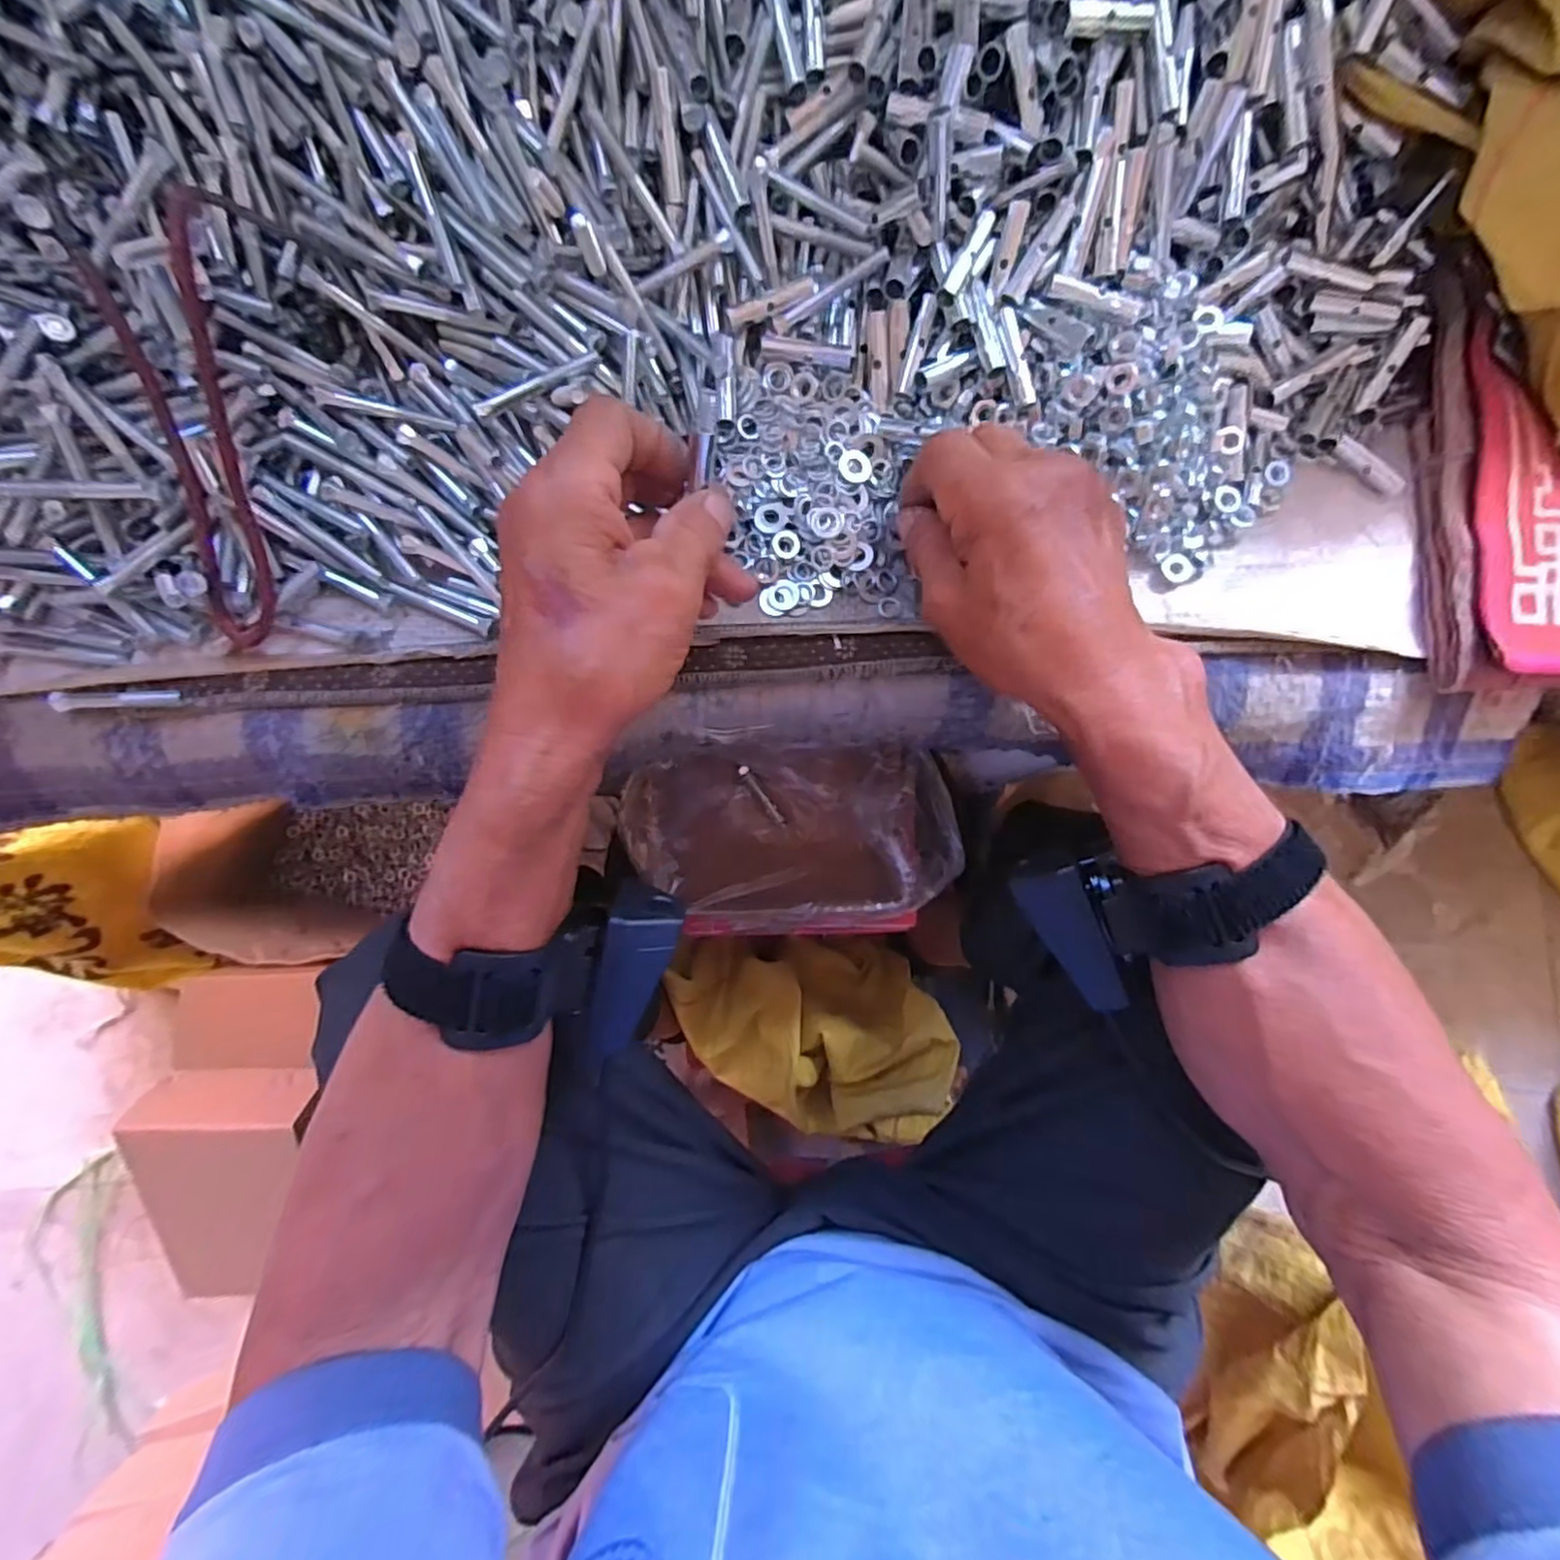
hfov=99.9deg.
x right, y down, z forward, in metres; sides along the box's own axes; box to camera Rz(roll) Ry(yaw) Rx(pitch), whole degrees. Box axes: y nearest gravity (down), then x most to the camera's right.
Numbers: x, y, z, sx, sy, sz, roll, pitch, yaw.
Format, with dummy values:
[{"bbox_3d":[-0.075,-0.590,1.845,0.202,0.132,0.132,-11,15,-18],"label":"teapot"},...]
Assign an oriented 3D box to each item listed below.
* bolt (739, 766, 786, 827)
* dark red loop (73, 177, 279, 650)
[{"bbox_3d":[-0.012,0.012,0.505,0.008,0.010,0.056,-38,90,-4],"label":"bolt"},{"bbox_3d":[-0.237,-0.139,0.262,0.042,0.031,0.166,-2,106,-4],"label":"dark red loop"}]

